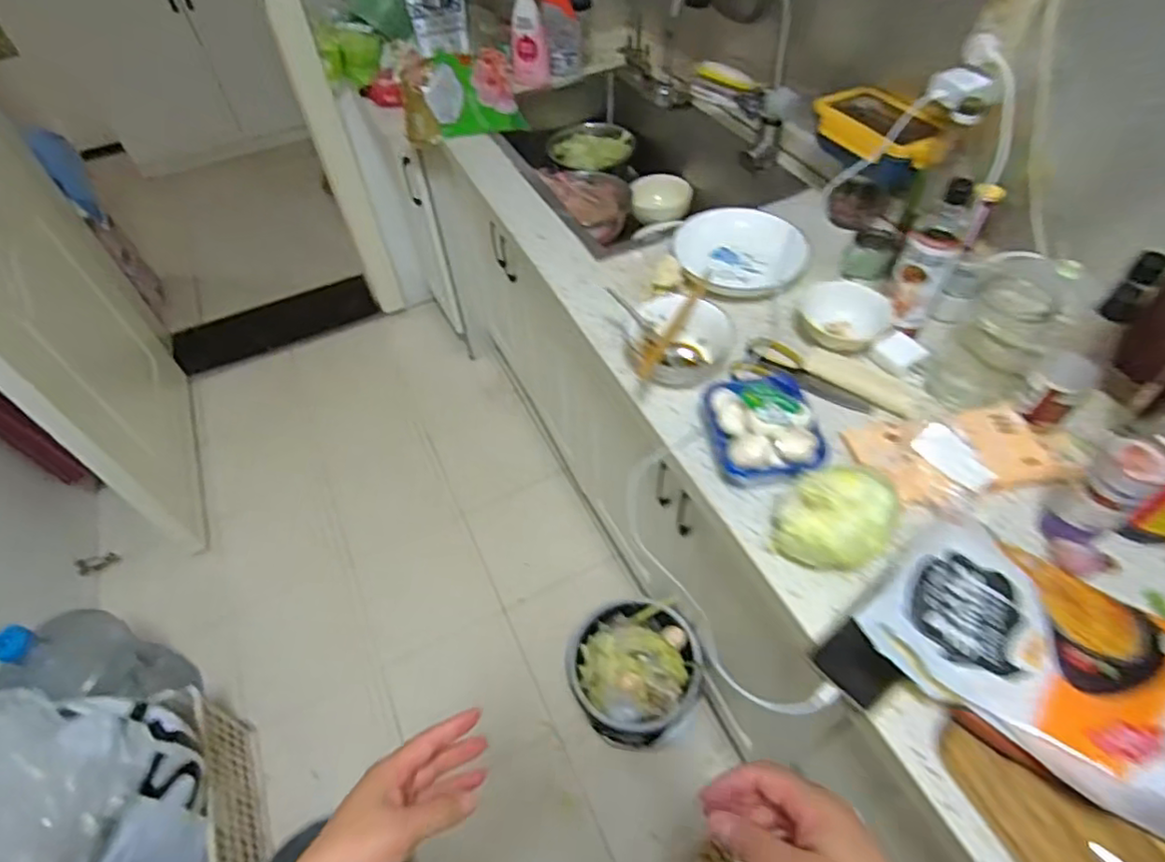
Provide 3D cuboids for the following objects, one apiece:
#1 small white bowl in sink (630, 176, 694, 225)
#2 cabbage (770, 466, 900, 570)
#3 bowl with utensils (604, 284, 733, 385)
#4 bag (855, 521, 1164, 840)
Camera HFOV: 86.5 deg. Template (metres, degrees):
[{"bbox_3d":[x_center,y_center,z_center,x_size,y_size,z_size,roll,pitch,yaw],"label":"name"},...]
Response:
[{"bbox_3d":[0.182,-0.547,1.438,0.131,0.081,0.121,1,50,-1],"label":"small white bowl in sink"},{"bbox_3d":[0.274,0.099,0.667,0.121,0.097,0.098,16,51,12],"label":"cabbage"},{"bbox_3d":[0.129,-0.112,0.870,0.150,0.095,0.148,-13,51,-12],"label":"bowl with utensils"},{"bbox_3d":[0.439,0.197,0.582,0.294,0.046,0.245,31,56,23],"label":"bag"}]

